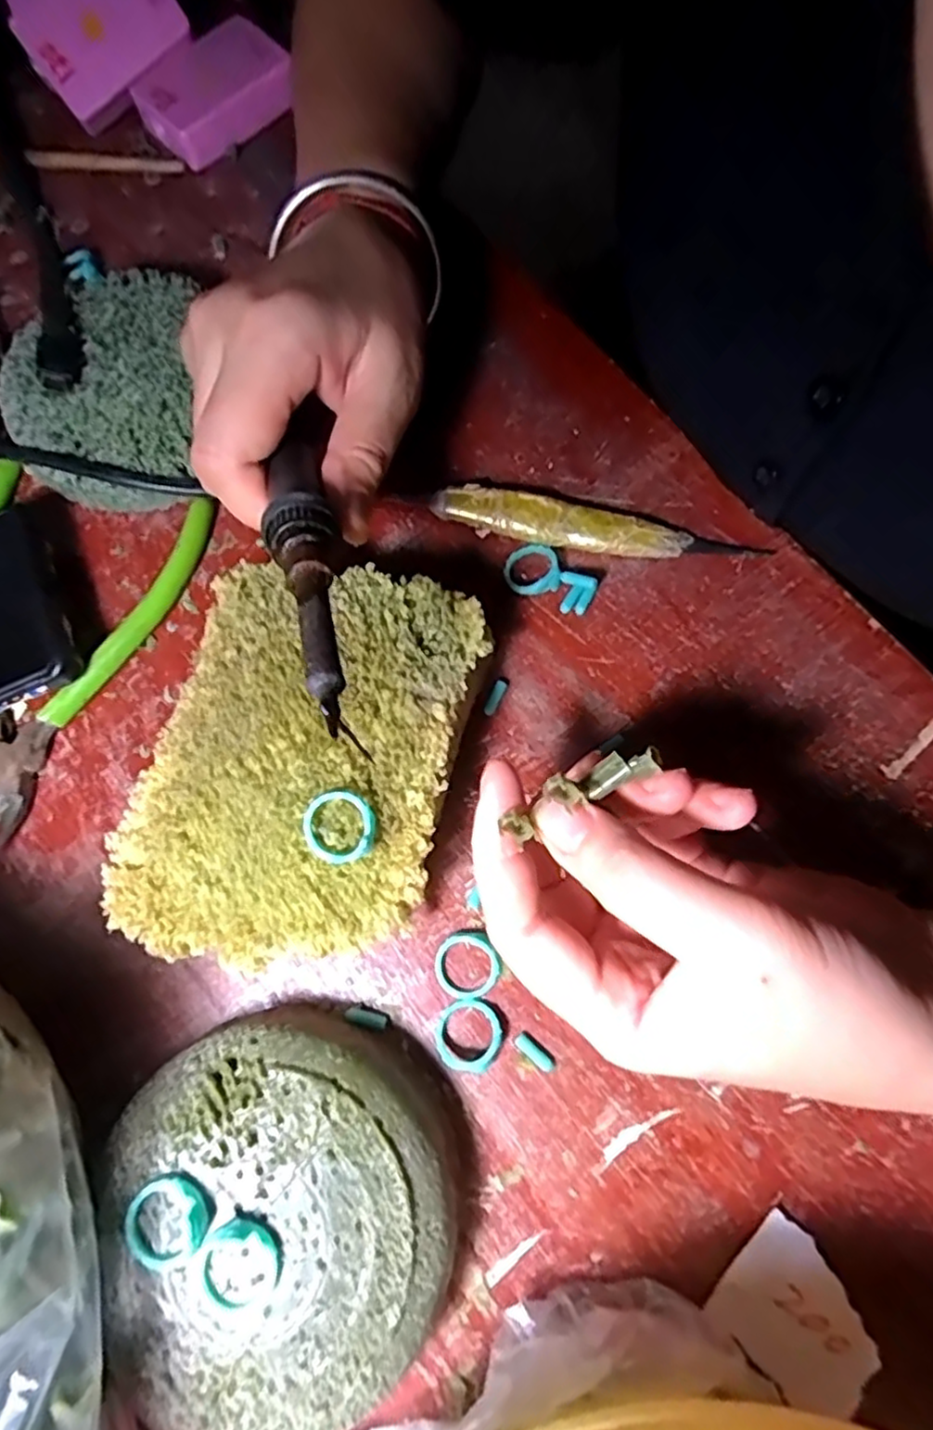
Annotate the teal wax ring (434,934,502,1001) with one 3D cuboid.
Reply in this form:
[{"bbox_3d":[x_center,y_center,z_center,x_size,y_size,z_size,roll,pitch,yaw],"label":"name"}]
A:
[{"bbox_3d":[0.000,0.085,0.236,0.021,0.006,0.021,0,74,2],"label":"teal wax ring"}]

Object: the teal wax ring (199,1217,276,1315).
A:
[{"bbox_3d":[-0.061,0.147,0.183,0.019,0.008,0.022,37,78,11],"label":"teal wax ring"}]

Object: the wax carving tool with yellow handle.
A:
[{"bbox_3d":[0.044,-0.074,0.273,0.140,0.011,0.018,12,75,5],"label":"wax carving tool with yellow handle"}]

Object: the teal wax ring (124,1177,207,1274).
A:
[{"bbox_3d":[-0.082,0.138,0.187,0.021,0.007,0.022,0,74,2],"label":"teal wax ring"}]

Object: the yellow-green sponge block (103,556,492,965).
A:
[{"bbox_3d":[-0.052,0.017,0.236,0.095,0.041,0.133,16,75,6],"label":"yellow-green sponge block"}]

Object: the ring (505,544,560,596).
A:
[{"bbox_3d":[0.026,-0.057,0.271,0.020,0.009,0.022,0,74,2],"label":"ring"}]

